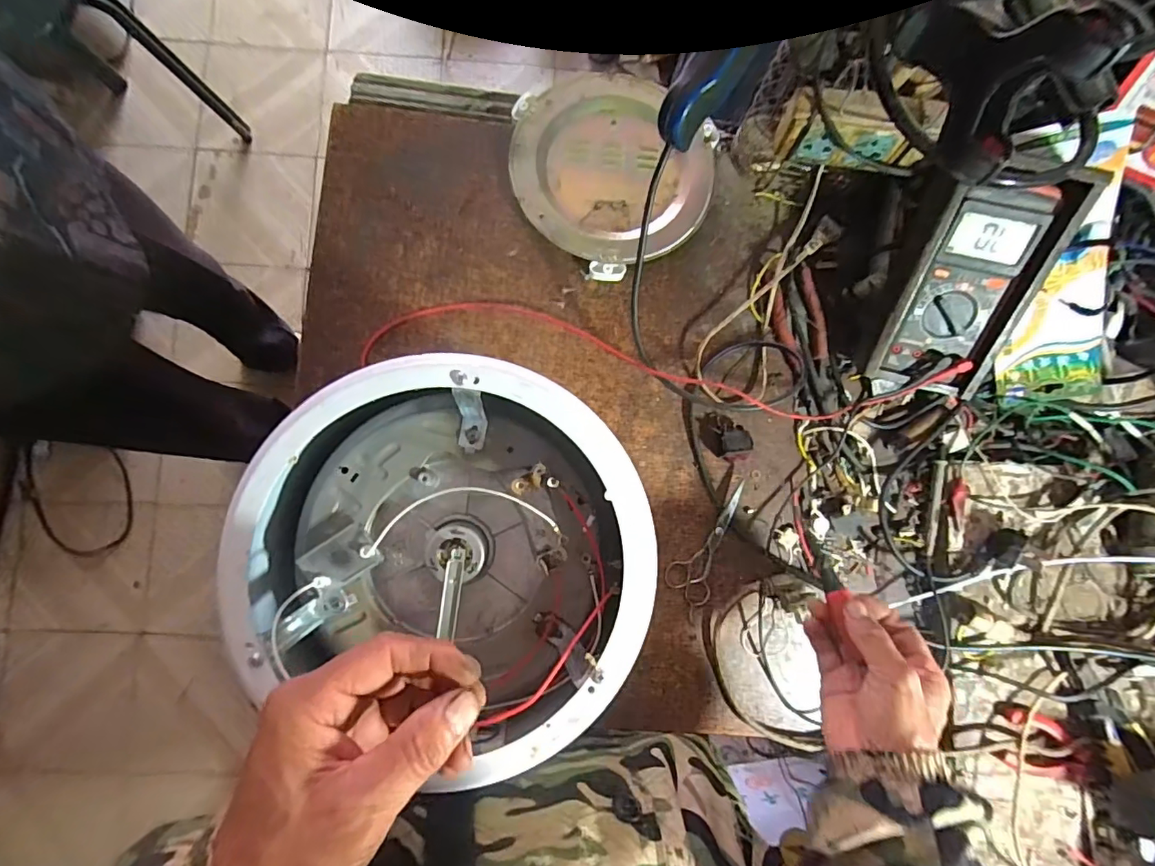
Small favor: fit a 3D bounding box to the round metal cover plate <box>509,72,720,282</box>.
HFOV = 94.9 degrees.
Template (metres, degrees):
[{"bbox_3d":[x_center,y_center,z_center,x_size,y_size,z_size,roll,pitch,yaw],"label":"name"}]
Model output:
[{"bbox_3d":[0.034,-0.272,0.535,0.196,0.020,0.201,0,84,-3],"label":"round metal cover plate"}]

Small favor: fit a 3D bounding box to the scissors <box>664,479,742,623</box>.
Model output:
[{"bbox_3d":[0.121,0.109,0.511,0.045,0.011,0.139,21,84,-1],"label":"scissors"}]

